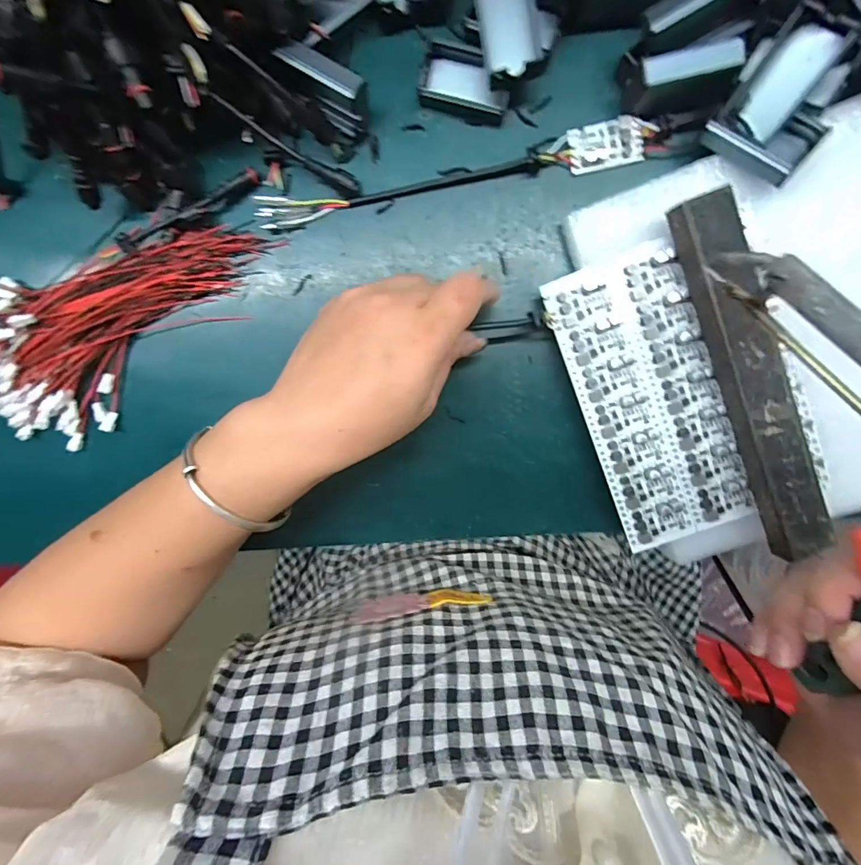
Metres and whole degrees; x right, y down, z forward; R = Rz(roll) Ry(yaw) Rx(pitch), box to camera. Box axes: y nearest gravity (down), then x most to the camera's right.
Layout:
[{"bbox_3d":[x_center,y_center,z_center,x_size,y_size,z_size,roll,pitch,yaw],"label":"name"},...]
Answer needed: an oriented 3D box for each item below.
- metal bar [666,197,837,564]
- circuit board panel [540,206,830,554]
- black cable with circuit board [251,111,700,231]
[{"bbox_3d":[0.179,-0.029,0.248,0.031,0.028,0.202,-20,98,5],"label":"metal bar"},{"bbox_3d":[0.151,-0.026,0.262,0.118,0.007,0.172,-21,96,7],"label":"circuit board panel"},{"bbox_3d":[0.025,-0.154,0.264,0.265,0.015,0.024,-10,99,3],"label":"black cable with circuit board"}]

